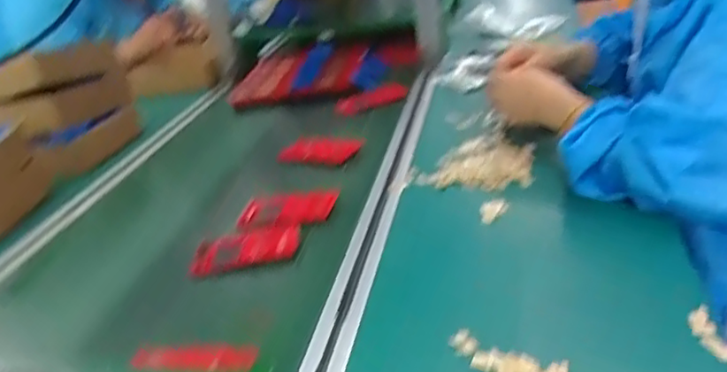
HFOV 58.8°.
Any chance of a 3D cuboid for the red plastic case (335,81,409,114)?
[{"bbox_3d":[0.013,-0.157,1.158,0.144,0.027,0.035,-13,21,27],"label":"red plastic case"}]

